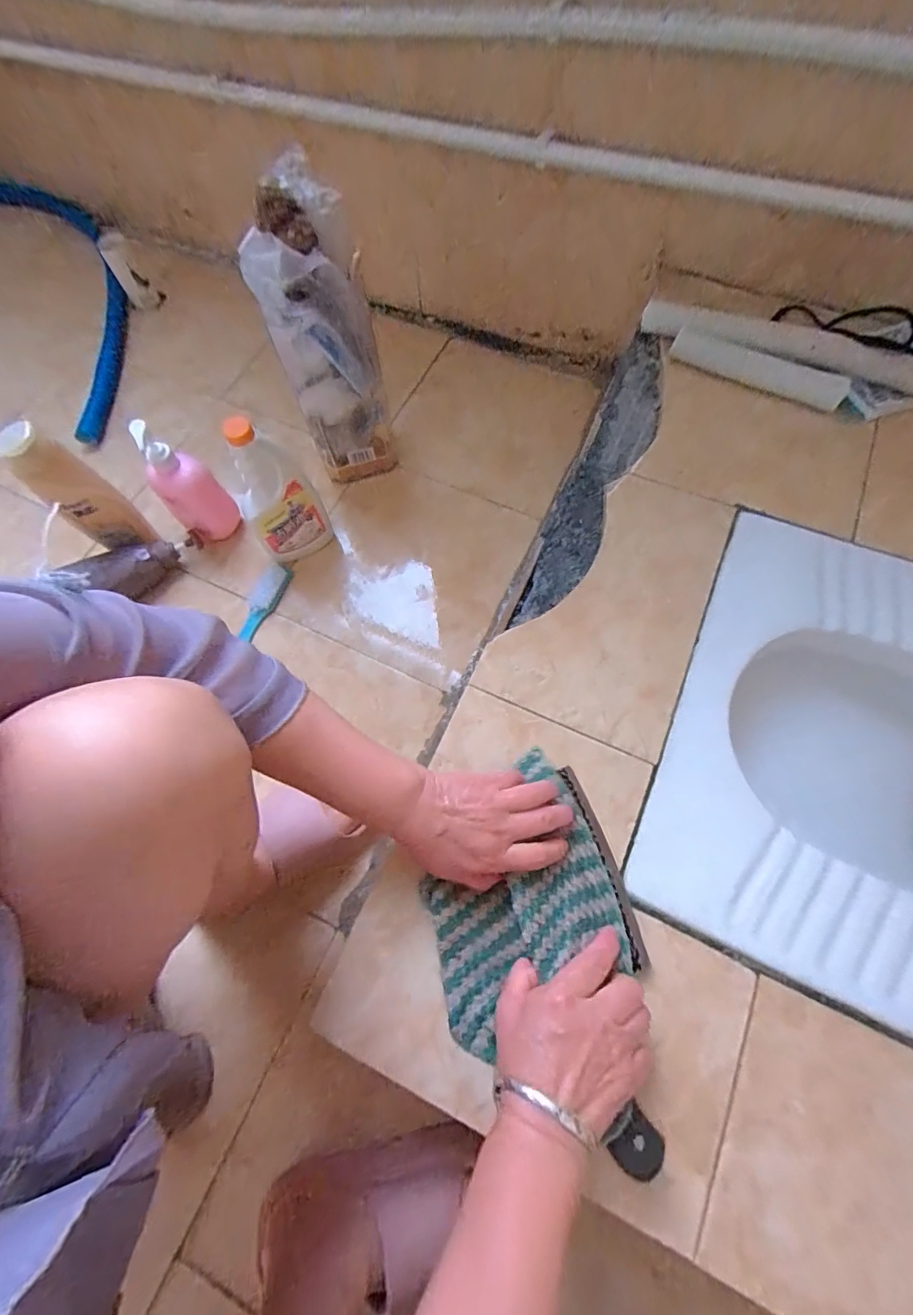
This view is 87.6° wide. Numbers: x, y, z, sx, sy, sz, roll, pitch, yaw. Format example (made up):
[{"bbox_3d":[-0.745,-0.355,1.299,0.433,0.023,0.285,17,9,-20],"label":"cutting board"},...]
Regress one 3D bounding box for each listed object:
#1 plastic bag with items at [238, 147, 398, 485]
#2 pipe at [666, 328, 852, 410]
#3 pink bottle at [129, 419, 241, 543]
[{"bbox_3d":[-0.161,-0.389,0.608,0.115,0.312,0.114,-11,69,-1],"label":"plastic bag with items"},{"bbox_3d":[0.346,-0.335,0.551,0.190,0.024,0.032,29,75,12],"label":"pipe"},{"bbox_3d":[-0.363,-0.228,0.632,0.062,0.167,0.074,42,77,16],"label":"pink bottle"}]

